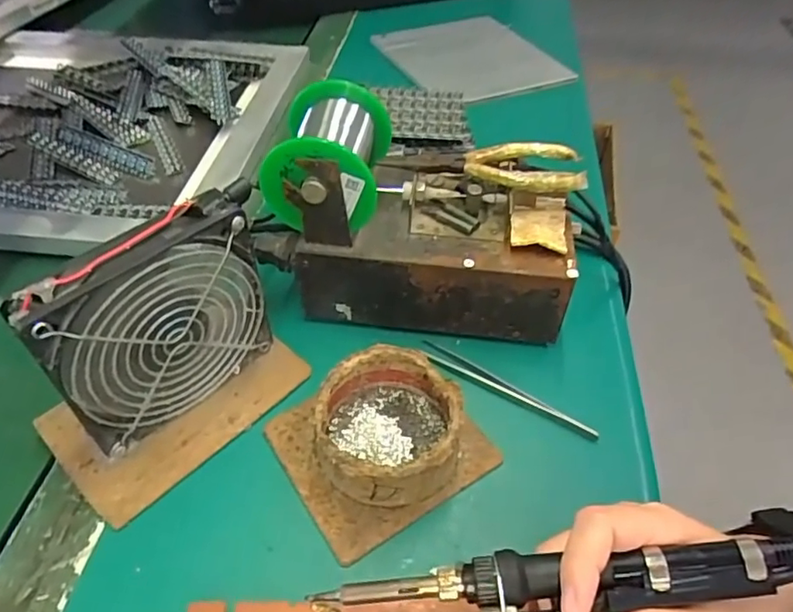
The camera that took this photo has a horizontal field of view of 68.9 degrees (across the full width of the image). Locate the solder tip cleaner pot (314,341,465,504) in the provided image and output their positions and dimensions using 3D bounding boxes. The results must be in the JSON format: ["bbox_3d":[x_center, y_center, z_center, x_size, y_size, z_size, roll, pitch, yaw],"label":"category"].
[{"bbox_3d":[-0.006,0.069,0.333,0.079,0.040,0.083,1,48,-1],"label":"solder tip cleaner pot"}]

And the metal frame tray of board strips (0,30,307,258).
[{"bbox_3d":[-0.361,-0.189,0.583,0.469,0.032,0.359,5,46,5],"label":"metal frame tray of board strips"}]

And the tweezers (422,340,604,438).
[{"bbox_3d":[0.069,0.054,0.374,0.123,0.004,0.014,29,54,23],"label":"tweezers"}]

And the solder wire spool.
[{"bbox_3d":[-0.042,-0.093,0.370,0.069,0.075,0.084,5,46,4],"label":"solder wire spool"}]

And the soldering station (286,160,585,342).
[{"bbox_3d":[0.027,-0.049,0.393,0.177,0.106,0.084,6,48,4],"label":"soldering station"}]

